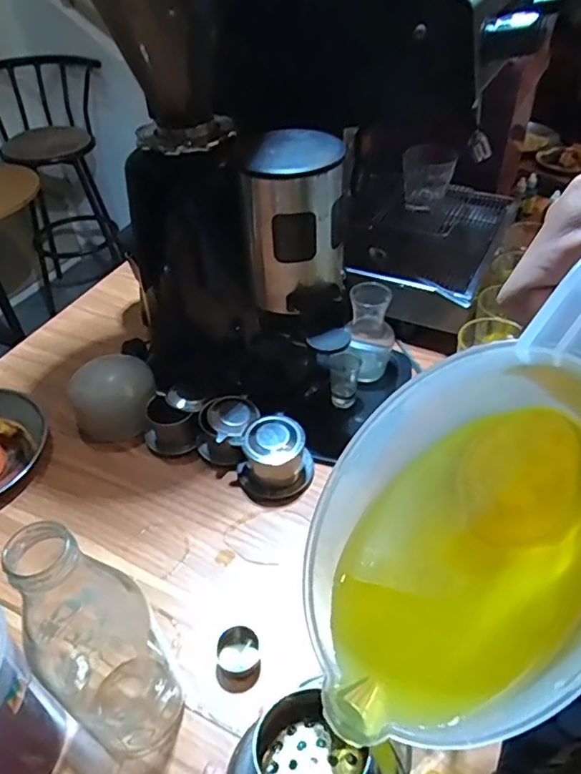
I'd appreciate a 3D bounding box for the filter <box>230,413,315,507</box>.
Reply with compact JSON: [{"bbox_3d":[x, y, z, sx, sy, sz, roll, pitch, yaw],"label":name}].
[{"bbox_3d":[-0.016,0.087,0.668,0.081,0.077,0.091,26,50,28],"label":"filter"}]

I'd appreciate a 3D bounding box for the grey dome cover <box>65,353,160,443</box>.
[{"bbox_3d":[-0.235,0.016,0.750,0.105,0.072,0.104,-6,43,-4],"label":"grey dome cover"}]

